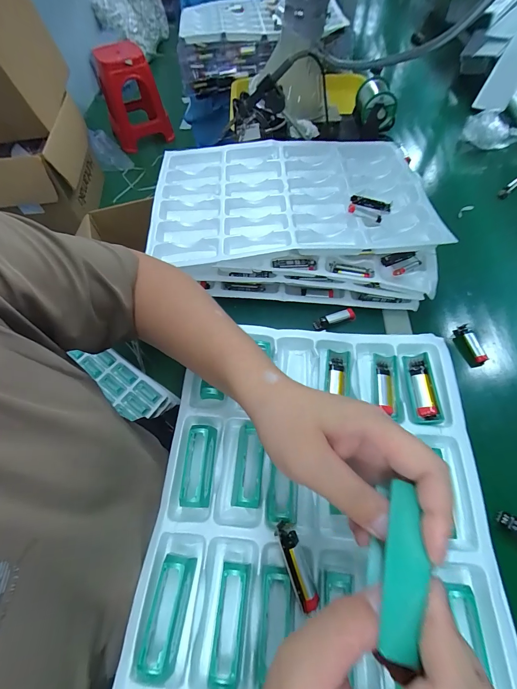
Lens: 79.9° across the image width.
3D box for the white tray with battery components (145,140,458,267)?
[{"bbox_3d":[0.051,-0.262,0.539,0.449,0.034,0.303,-3,60,0],"label":"white tray with battery components"}]

